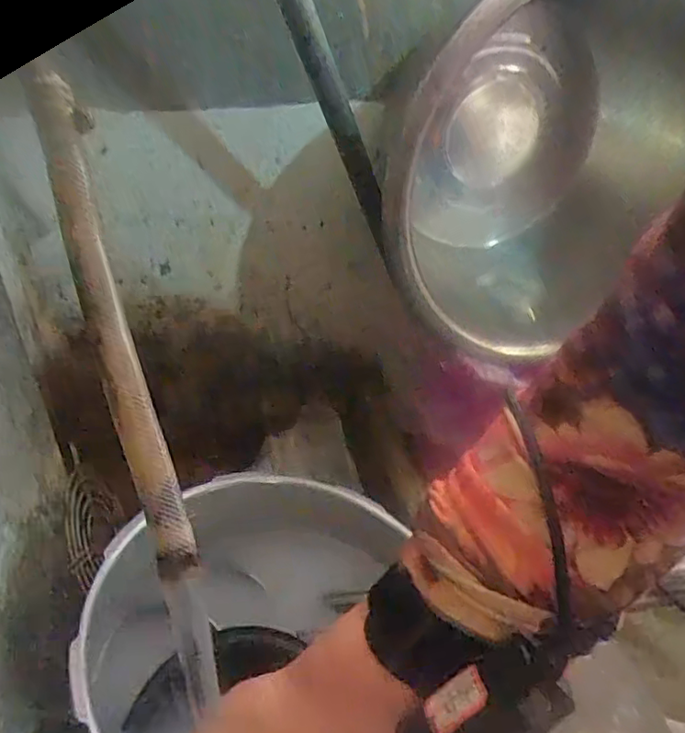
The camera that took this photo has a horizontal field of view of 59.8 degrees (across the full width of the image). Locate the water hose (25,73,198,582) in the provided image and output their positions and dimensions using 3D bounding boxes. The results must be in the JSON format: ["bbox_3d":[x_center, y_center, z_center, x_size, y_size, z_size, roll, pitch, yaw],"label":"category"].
[{"bbox_3d":[-0.111,-0.016,0.288,0.017,0.238,0.024,-16,0,-24],"label":"water hose"}]

